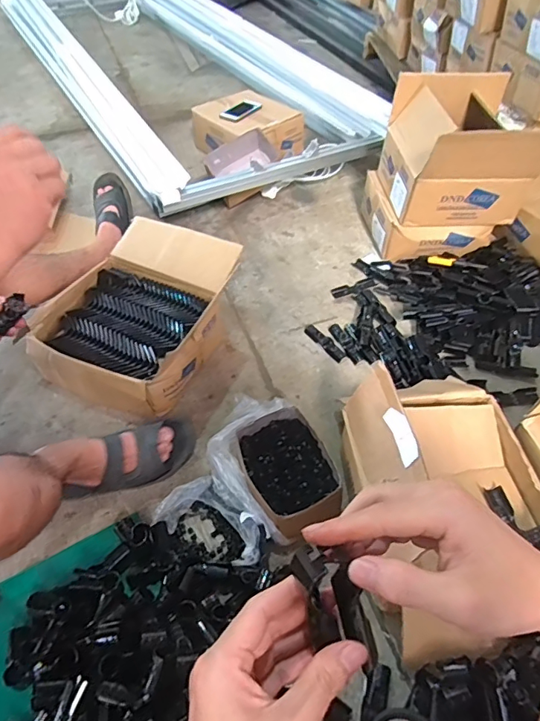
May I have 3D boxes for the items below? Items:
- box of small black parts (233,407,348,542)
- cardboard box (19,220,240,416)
[{"bbox_3d":[0.033,0.206,0.888,0.156,0.086,0.212,-23,52,-19],"label":"box of small black parts"},{"bbox_3d":[-0.286,-0.105,1.102,0.344,0.186,0.413,21,52,18],"label":"cardboard box"}]

